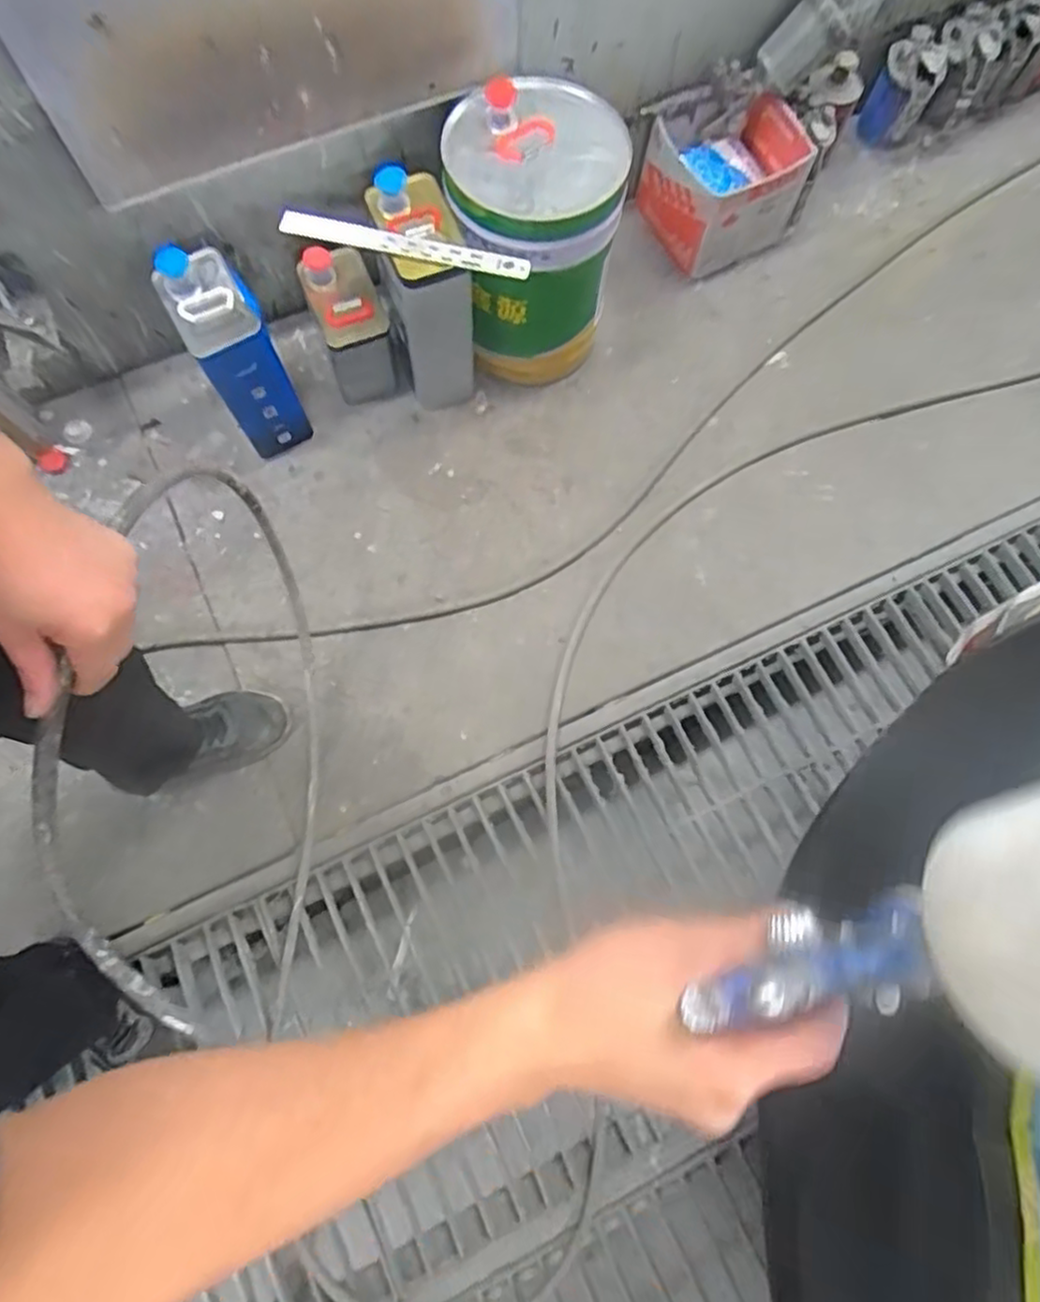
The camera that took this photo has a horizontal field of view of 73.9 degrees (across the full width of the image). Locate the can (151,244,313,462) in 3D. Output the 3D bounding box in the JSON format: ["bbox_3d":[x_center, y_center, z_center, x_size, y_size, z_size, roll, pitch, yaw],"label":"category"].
[{"bbox_3d":[-0.435,-0.451,1.086,0.114,0.281,0.192,-27,79,-8],"label":"can"}]

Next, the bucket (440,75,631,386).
[{"bbox_3d":[0.016,-0.643,1.109,0.252,0.337,0.296,3,76,-1],"label":"bucket"}]

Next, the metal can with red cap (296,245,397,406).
[{"bbox_3d":[-0.279,-0.537,1.157,0.111,0.179,0.166,-23,78,-7],"label":"metal can with red cap"}]

